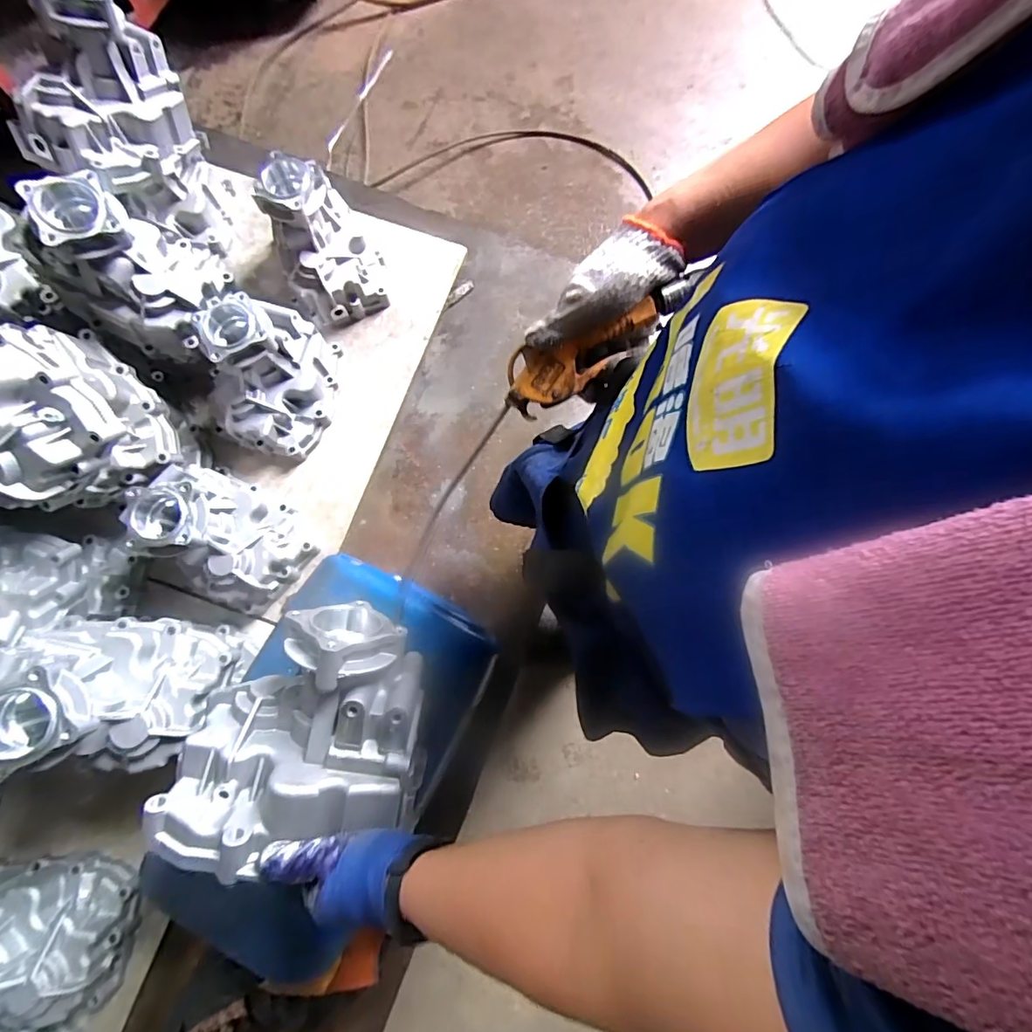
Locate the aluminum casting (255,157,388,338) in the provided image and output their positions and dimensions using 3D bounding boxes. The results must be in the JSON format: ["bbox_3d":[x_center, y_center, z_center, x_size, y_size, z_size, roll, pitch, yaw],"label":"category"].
[{"bbox_3d":[-0.331,-0.472,0.860,0.173,0.195,0.180,0,78,-1],"label":"aluminum casting"}]

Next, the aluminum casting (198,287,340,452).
[{"bbox_3d":[-0.413,-0.237,0.817,0.158,0.184,0.218,7,78,0],"label":"aluminum casting"}]

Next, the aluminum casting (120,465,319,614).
[{"bbox_3d":[-0.455,0.020,0.765,0.213,0.186,0.156,41,80,7],"label":"aluminum casting"}]

